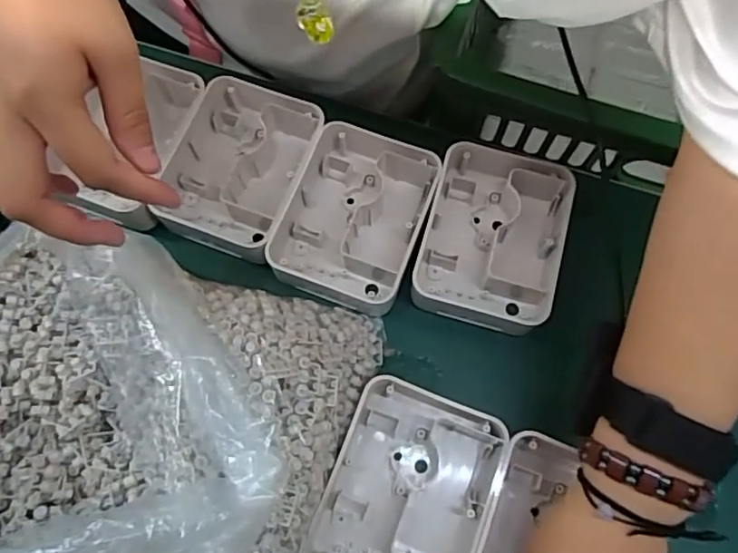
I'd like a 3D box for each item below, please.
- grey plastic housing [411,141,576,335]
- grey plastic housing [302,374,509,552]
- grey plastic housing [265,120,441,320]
[{"bbox_3d":[0.093,-0.029,0.444,0.102,0.045,0.133,16,73,6],"label":"grey plastic housing"},{"bbox_3d":[0.024,0.145,0.387,0.103,0.042,0.138,20,73,7],"label":"grey plastic housing"},{"bbox_3d":[-0.011,-0.045,0.449,0.102,0.041,0.129,20,73,7],"label":"grey plastic housing"}]

